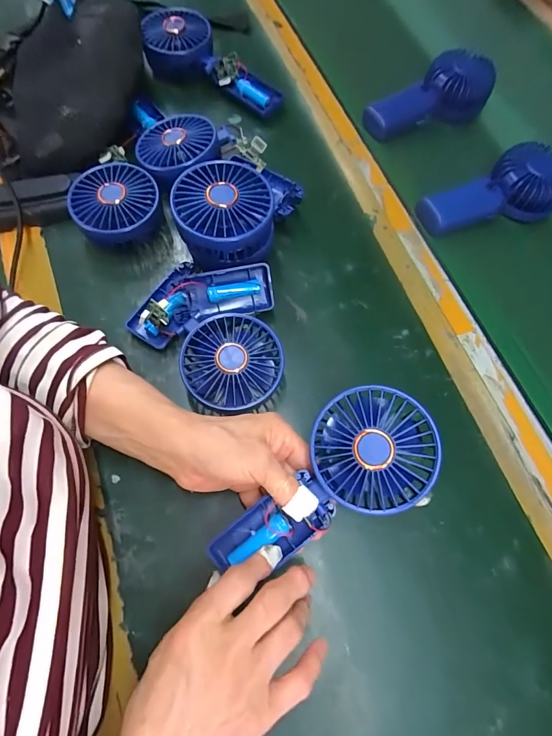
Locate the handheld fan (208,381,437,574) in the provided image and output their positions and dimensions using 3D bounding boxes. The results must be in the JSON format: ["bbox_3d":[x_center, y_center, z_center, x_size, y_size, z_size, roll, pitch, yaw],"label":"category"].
[{"bbox_3d":[0.032,0.085,0.272,0.176,0.026,0.080,-39,74,9],"label":"handheld fan"}]

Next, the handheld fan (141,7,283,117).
[{"bbox_3d":[-0.081,-0.381,0.474,0.197,0.043,0.093,31,72,9],"label":"handheld fan"}]

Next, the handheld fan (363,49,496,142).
[{"bbox_3d":[0.193,-0.356,0.494,0.177,0.050,0.076,-22,72,-9],"label":"handheld fan"}]

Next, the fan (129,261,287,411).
[{"bbox_3d":[-0.061,-0.033,0.348,0.139,0.057,0.134,1,70,-1],"label":"fan"}]

